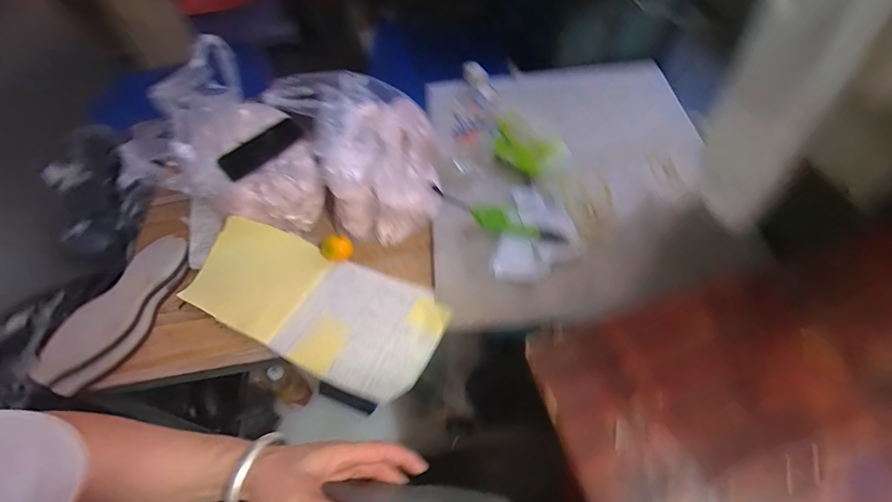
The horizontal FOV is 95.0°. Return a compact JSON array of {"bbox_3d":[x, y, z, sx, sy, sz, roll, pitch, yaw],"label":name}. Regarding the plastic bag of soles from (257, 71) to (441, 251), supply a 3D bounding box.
[{"bbox_3d":[-0.169,-0.198,0.863,0.247,0.197,0.390,-25,55,-22],"label":"plastic bag of soles"}]

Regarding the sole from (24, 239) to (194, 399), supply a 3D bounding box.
[{"bbox_3d":[-0.572,0.103,0.723,0.139,0.043,0.295,24,66,16],"label":"sole"}]

